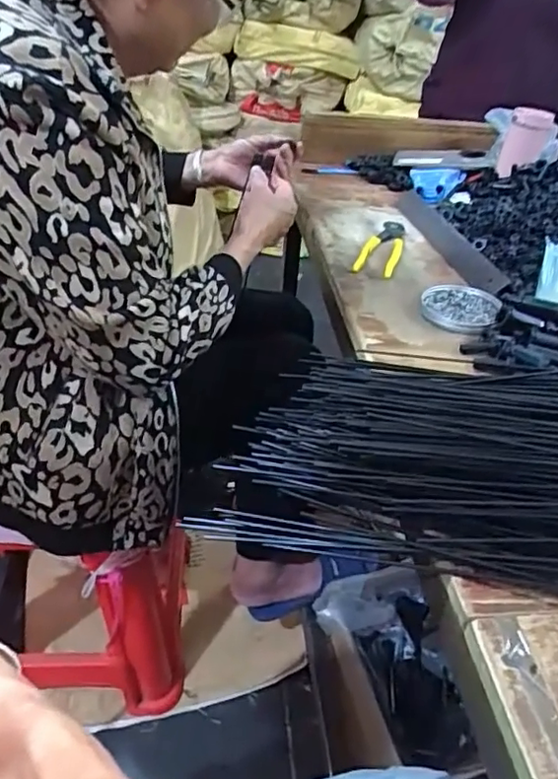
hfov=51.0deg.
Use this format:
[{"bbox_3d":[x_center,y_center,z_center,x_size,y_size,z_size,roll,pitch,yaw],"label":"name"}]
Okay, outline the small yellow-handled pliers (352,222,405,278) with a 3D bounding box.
[{"bbox_3d":[0.140,-0.190,0.787,0.049,0.020,0.162,16,38,12],"label":"small yellow-handled pliers"}]

